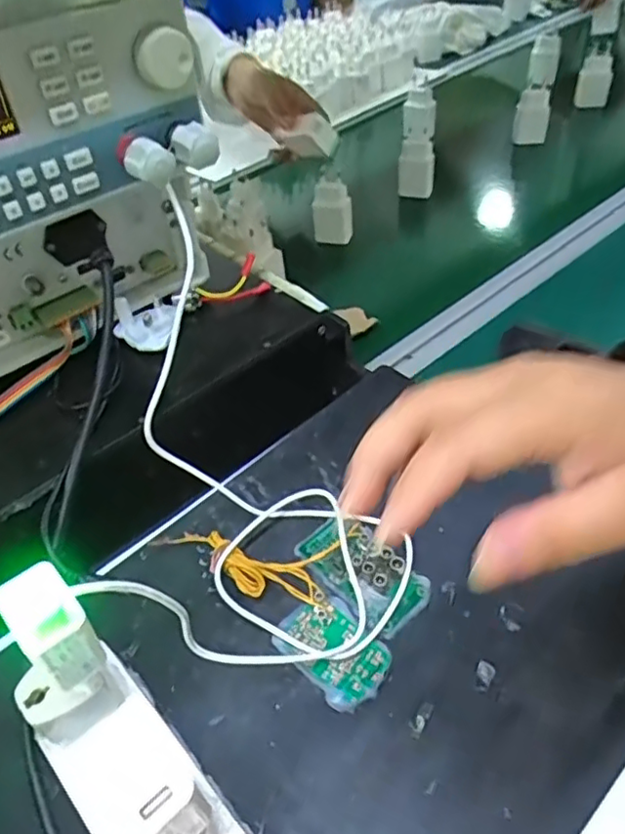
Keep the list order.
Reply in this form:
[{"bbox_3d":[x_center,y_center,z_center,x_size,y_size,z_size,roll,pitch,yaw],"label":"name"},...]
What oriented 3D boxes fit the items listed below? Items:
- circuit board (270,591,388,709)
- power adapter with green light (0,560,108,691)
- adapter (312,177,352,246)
[{"bbox_3d":[0.013,0.135,0.368,0.044,0.008,0.063,-38,54,-26],"label":"circuit board"},{"bbox_3d":[-0.114,0.092,0.277,0.027,0.036,0.043,-36,53,-25],"label":"power adapter with green light"},{"bbox_3d":[0.023,-0.231,0.704,0.042,0.069,0.023,-2,46,4],"label":"adapter"}]

